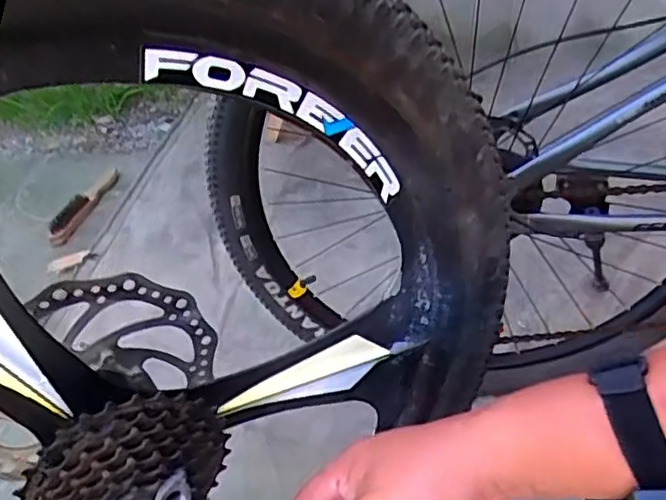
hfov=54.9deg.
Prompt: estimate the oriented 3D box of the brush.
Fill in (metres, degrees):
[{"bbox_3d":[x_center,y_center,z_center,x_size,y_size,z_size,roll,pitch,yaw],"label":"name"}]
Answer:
[{"bbox_3d":[-0.535,-0.106,1.380,0.051,0.034,0.269,6,44,16],"label":"brush"}]

